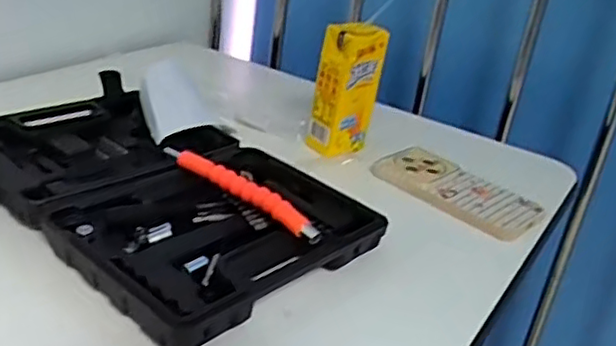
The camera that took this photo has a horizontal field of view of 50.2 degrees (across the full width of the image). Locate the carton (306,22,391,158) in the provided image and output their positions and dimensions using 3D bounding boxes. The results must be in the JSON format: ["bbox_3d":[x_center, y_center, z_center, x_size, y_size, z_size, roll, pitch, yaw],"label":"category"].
[{"bbox_3d":[0.039,-0.085,0.667,0.052,0.126,0.045,-19,36,-41],"label":"carton"}]

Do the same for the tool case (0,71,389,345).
[{"bbox_3d":[-0.133,0.002,0.548,0.361,0.039,0.220,28,34,36],"label":"tool case"}]

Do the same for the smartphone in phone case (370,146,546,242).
[{"bbox_3d":[0.143,0.015,0.629,0.158,0.018,0.072,26,30,32],"label":"smartphone in phone case"}]

